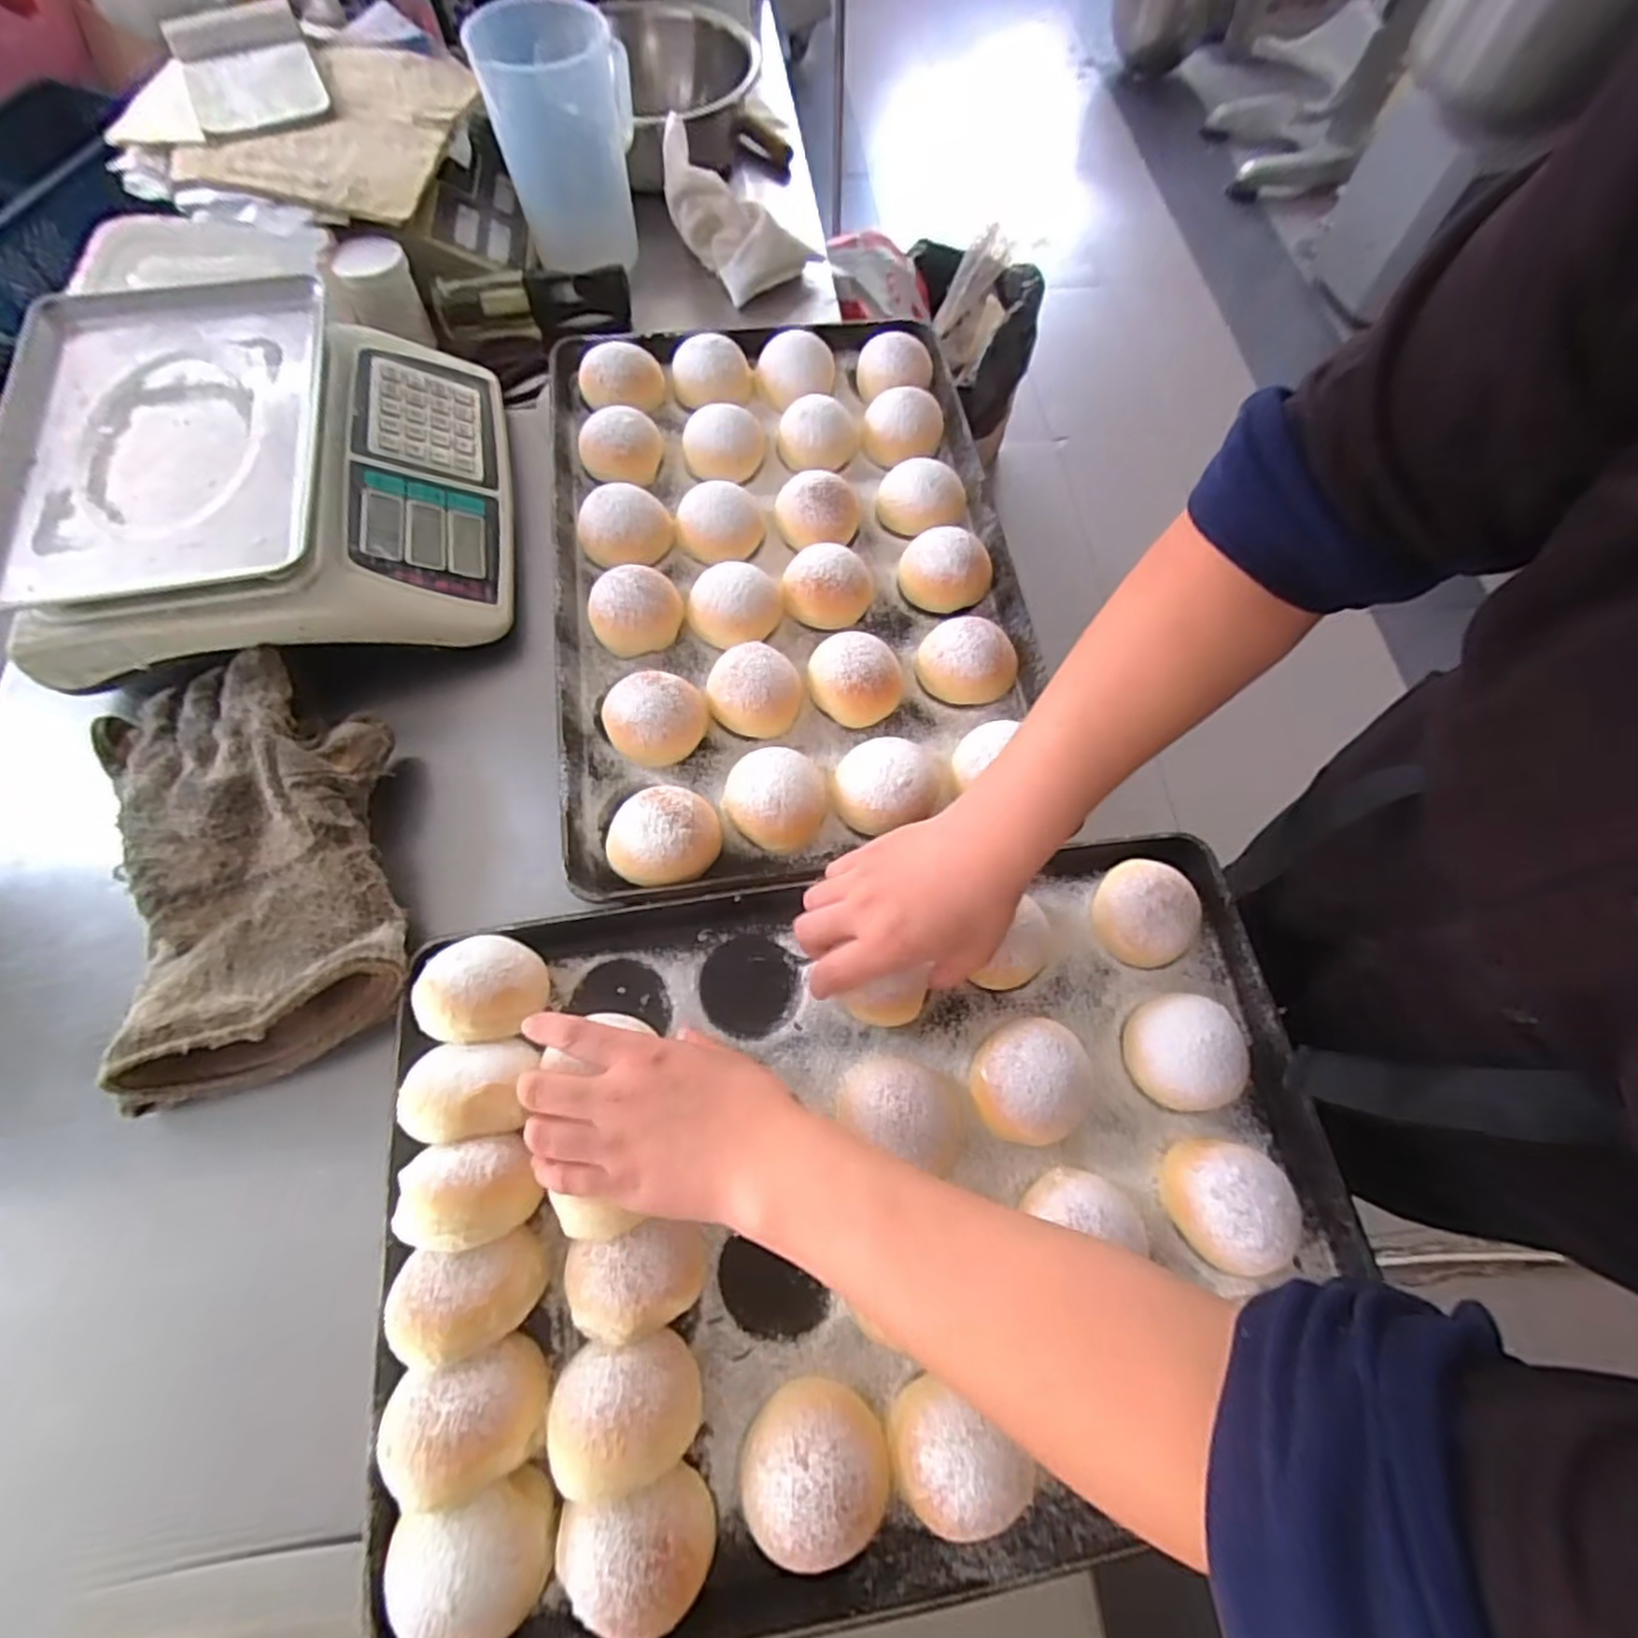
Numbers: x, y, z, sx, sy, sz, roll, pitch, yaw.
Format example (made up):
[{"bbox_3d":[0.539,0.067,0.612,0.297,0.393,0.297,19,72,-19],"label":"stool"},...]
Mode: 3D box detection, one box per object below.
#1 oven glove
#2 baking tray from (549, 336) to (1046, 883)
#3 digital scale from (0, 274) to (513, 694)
[{"bbox_3d":[-0.397,0.017,0.519,0.182,0.061,0.313,-18,68,-9],"label":"oven glove"},{"bbox_3d":[-0.033,-0.231,0.655,0.384,0.051,0.565,-8,67,-5],"label":"baking tray"},{"bbox_3d":[-0.451,-0.291,0.619,0.343,0.099,0.336,-8,67,-5],"label":"digital scale"}]

